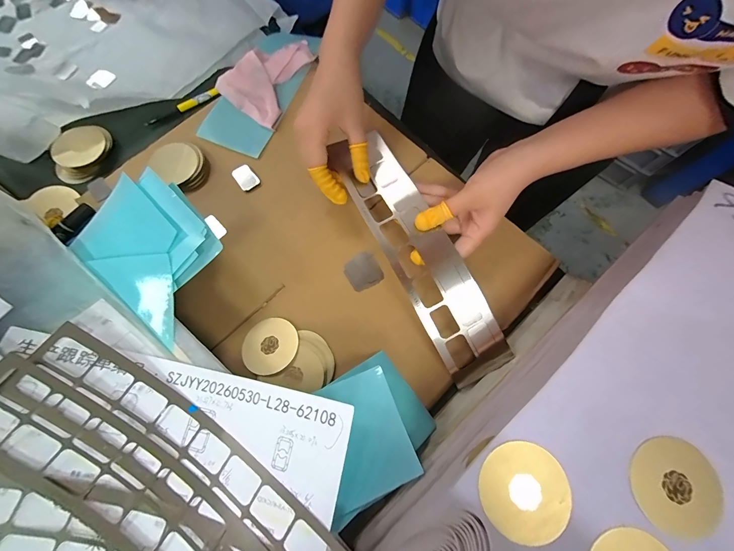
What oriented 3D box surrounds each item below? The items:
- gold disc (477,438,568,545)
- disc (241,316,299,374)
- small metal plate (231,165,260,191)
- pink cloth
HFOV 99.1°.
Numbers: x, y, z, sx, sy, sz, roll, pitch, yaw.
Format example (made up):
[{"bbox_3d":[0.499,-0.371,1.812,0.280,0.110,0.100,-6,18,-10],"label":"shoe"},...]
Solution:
[{"bbox_3d":[0.105,0.144,0.209,0.057,0.008,0.056,-1,71,4],"label":"gold disc"},{"bbox_3d":[-0.103,0.074,0.333,0.058,0.004,0.058,-3,59,4],"label":"disc"},{"bbox_3d":[-0.155,-0.125,0.397,0.024,0.005,0.031,-39,77,-10],"label":"small metal plate"},{"bbox_3d":[-0.126,-0.272,0.431,0.090,0.016,0.130,41,77,-6],"label":"pink cloth"}]

